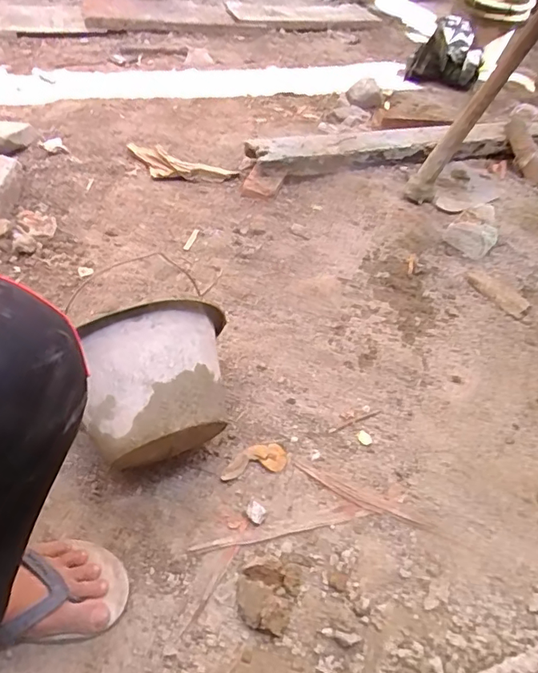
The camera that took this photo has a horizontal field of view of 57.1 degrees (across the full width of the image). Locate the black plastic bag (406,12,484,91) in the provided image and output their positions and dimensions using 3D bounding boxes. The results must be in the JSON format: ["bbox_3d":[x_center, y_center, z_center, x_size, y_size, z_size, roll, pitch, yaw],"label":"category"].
[{"bbox_3d":[0.550,-0.853,1.509,0.217,0.195,0.144,7,49,3],"label":"black plastic bag"}]

